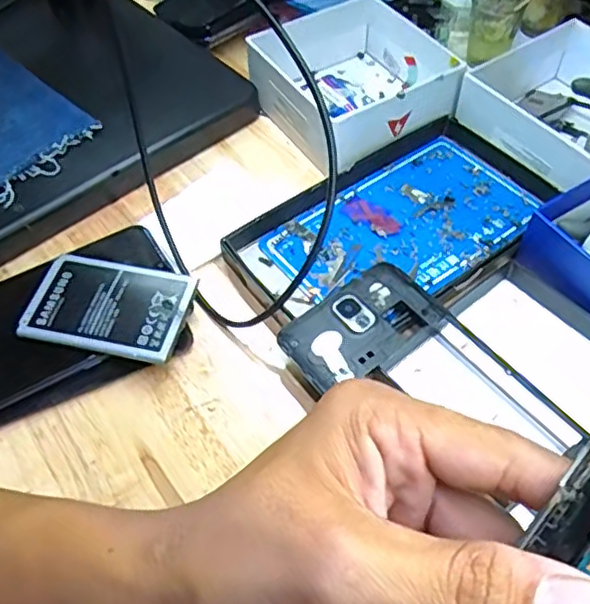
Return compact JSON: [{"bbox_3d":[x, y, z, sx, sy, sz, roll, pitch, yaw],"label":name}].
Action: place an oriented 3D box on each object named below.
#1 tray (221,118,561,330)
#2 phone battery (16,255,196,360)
[{"bbox_3d":[0.062,-0.043,0.363,0.188,0.018,0.107,-31,59,-17],"label":"tray"},{"bbox_3d":[-0.094,0.001,0.324,0.079,0.007,0.051,9,57,9],"label":"phone battery"}]

